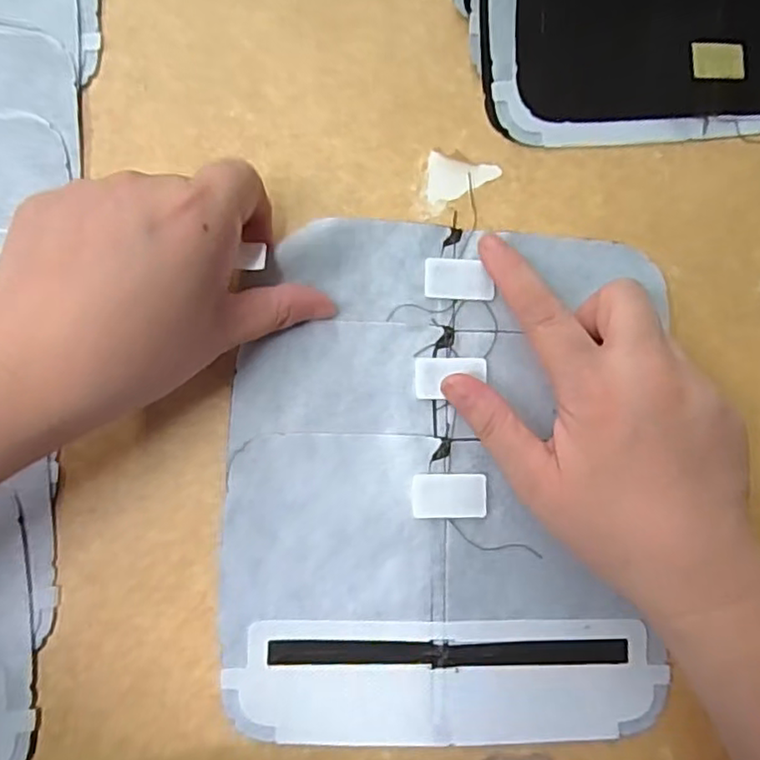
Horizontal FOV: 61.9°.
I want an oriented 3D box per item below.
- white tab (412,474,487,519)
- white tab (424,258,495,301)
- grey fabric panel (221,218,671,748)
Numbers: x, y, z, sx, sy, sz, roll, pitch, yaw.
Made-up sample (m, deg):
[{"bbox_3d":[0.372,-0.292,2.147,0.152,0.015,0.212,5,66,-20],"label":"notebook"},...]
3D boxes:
[{"bbox_3d":[0.030,0.051,0.279,0.033,0.004,0.019,1,85,-5],"label":"white tab"},{"bbox_3d":[0.037,-0.047,0.294,0.032,0.004,0.019,2,84,-5],"label":"white tab"},{"bbox_3d":[0.029,0.043,0.283,0.188,0.010,0.226,0,85,-5],"label":"grey fabric panel"}]

